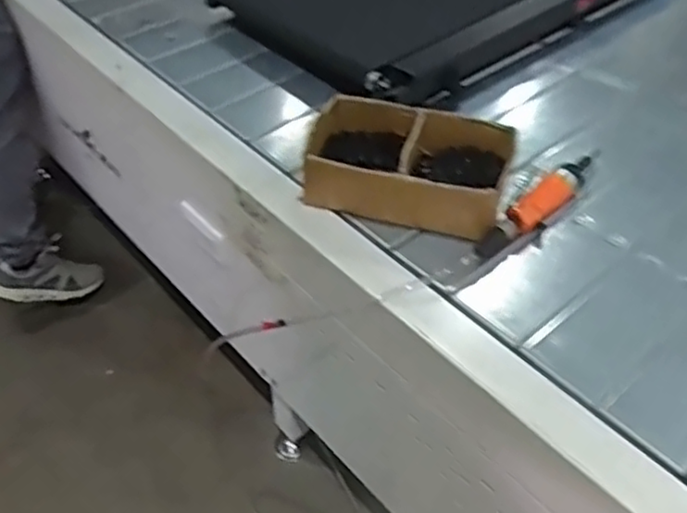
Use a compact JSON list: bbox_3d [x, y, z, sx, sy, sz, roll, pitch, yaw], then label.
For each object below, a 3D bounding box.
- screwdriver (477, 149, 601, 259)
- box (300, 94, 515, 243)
[{"bbox_3d":[0.265,-0.078,0.887,0.044,0.038,0.281,35,54,29],"label":"screwdriver"},{"bbox_3d":[0.086,-0.123,0.900,0.261,0.075,0.171,12,46,11],"label":"box"}]

